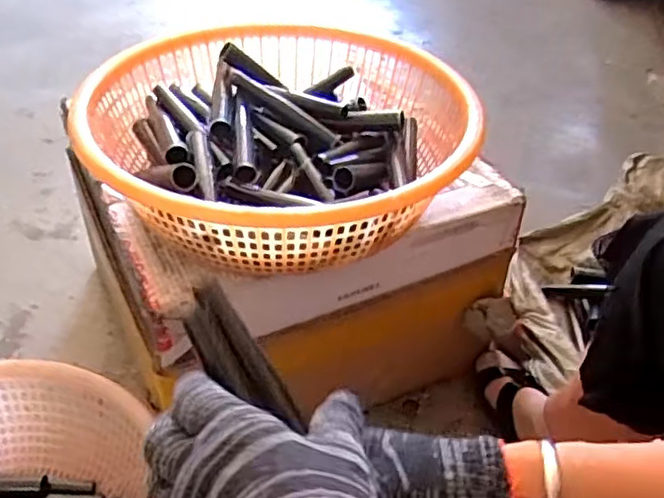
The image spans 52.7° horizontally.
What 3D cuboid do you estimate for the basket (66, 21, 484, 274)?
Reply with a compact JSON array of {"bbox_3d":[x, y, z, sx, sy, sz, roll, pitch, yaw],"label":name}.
[{"bbox_3d":[-0.053,-0.129,0.727,0.399,0.111,0.392,1,41,-3],"label":"basket"}]

